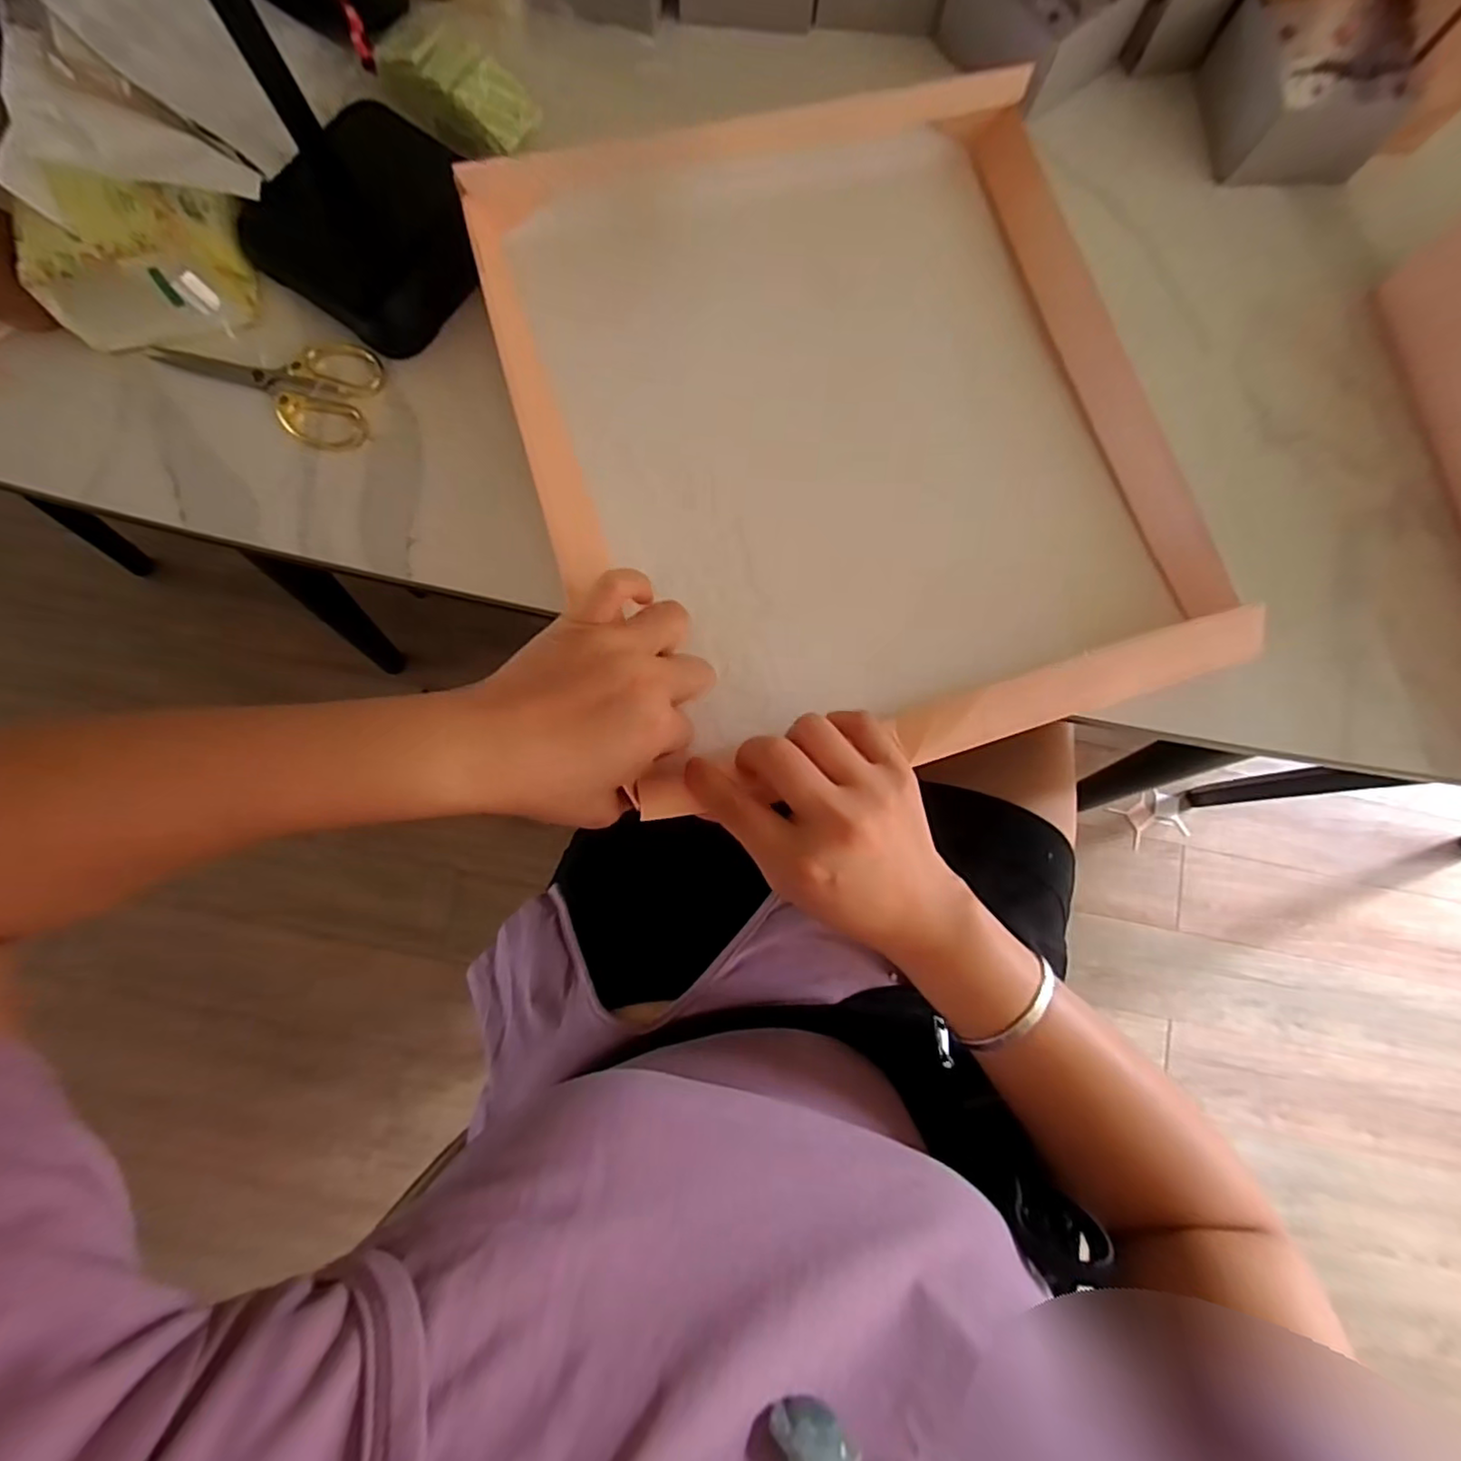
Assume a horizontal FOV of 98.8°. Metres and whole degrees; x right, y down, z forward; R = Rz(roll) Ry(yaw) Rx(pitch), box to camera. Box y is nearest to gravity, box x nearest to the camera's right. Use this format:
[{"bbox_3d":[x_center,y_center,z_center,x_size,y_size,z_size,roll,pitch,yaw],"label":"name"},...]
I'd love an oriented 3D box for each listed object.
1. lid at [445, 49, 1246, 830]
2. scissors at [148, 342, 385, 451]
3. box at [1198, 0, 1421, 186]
[{"bbox_3d":[0.069,-0.158,0.341,0.334,0.061,0.346,-17,82,-4],"label":"lid"},{"bbox_3d":[-0.269,-0.203,0.362,0.125,0.006,0.060,11,81,0],"label":"scissors"},{"bbox_3d":[0.359,-0.399,0.394,0.098,0.054,0.089,-6,81,-3],"label":"box"}]

